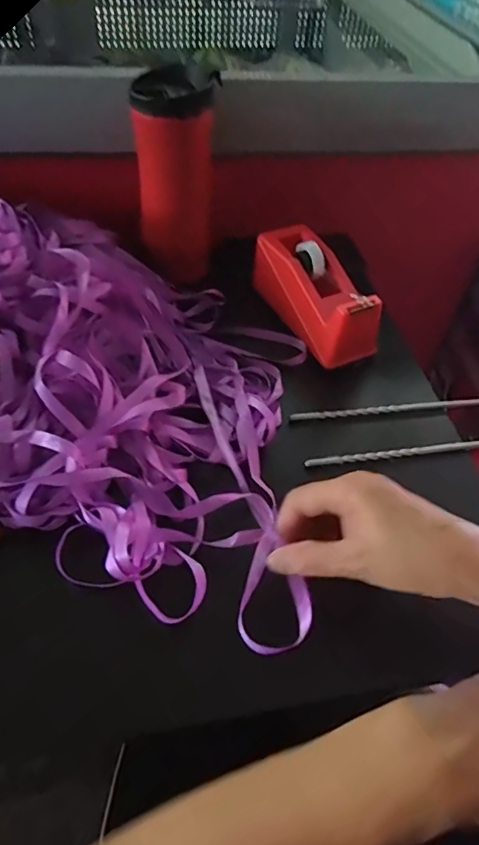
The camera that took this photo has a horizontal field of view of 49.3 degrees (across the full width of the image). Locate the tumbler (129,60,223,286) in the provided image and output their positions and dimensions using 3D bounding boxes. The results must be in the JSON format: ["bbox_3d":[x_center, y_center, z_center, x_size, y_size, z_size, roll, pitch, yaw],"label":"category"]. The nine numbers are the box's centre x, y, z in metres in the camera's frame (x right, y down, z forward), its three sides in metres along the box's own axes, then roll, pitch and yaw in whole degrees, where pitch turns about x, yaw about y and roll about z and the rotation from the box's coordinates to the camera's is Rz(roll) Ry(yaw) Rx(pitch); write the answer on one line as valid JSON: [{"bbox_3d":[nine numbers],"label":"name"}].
[{"bbox_3d":[-0.062,-0.238,0.517,0.073,0.171,0.079,-2,50,-7],"label":"tumbler"}]

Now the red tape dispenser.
[{"bbox_3d":[0.073,-0.126,0.506,0.067,0.058,0.149,-18,54,-19],"label":"red tape dispenser"}]

